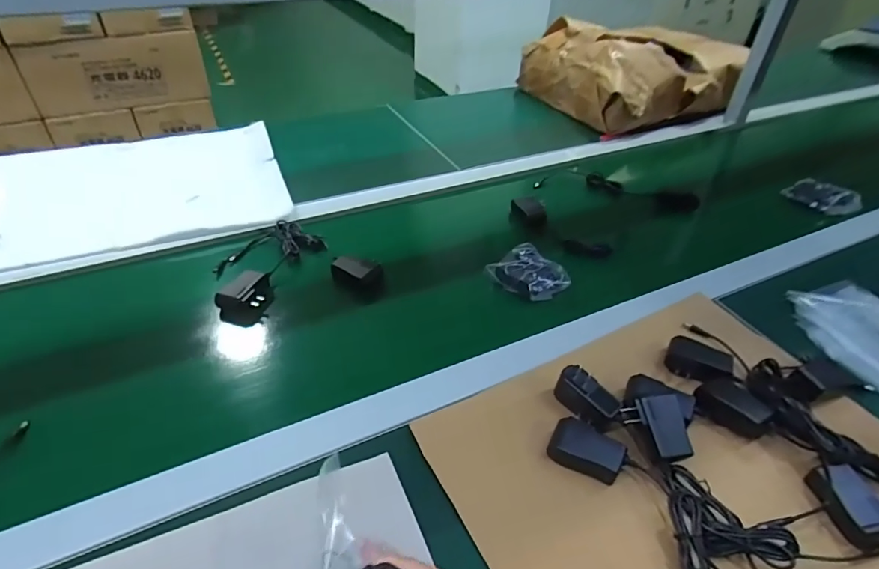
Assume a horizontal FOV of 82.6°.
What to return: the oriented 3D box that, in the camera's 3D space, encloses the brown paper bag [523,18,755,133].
[{"bbox_3d":[0.513,-0.580,1.343,0.453,0.151,0.384,-16,44,-21],"label":"brown paper bag"}]

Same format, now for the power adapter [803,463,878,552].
[{"bbox_3d":[0.401,0.213,0.485,0.044,0.031,0.075,-8,41,-13],"label":"power adapter"}]

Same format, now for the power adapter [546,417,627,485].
[{"bbox_3d":[0.154,0.172,0.522,0.074,0.027,0.042,27,46,26],"label":"power adapter"}]

